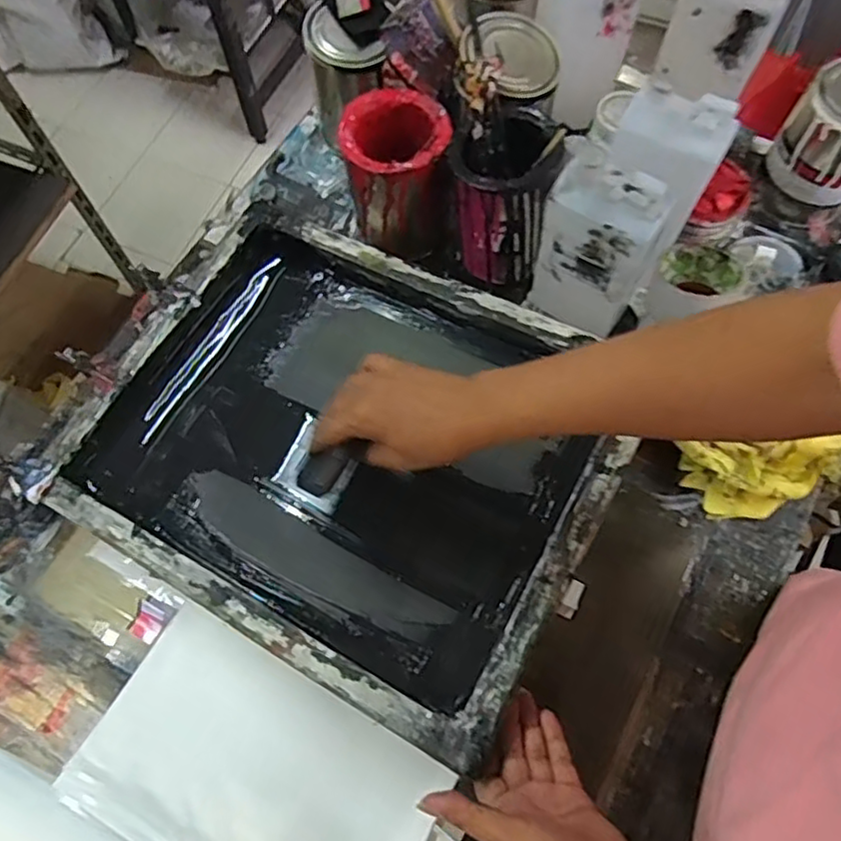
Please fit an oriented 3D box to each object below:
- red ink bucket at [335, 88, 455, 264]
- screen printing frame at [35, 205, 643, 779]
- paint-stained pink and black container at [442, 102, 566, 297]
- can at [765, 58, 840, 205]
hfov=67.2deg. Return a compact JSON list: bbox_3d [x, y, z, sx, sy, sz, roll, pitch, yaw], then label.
[{"bbox_3d":[-0.023,-0.257,0.677,0.105,0.140,0.115,-10,69,-3],"label":"red ink bucket"},{"bbox_3d":[-0.071,0.019,0.625,0.480,0.062,0.385,26,72,16],"label":"screen printing frame"},{"bbox_3d":[0.081,-0.227,0.656,0.103,0.149,0.114,15,69,6],"label":"paint-stained pink and black container"},{"bbox_3d":[0.453,-0.310,0.685,0.106,0.102,0.102,31,72,12],"label":"can"}]

